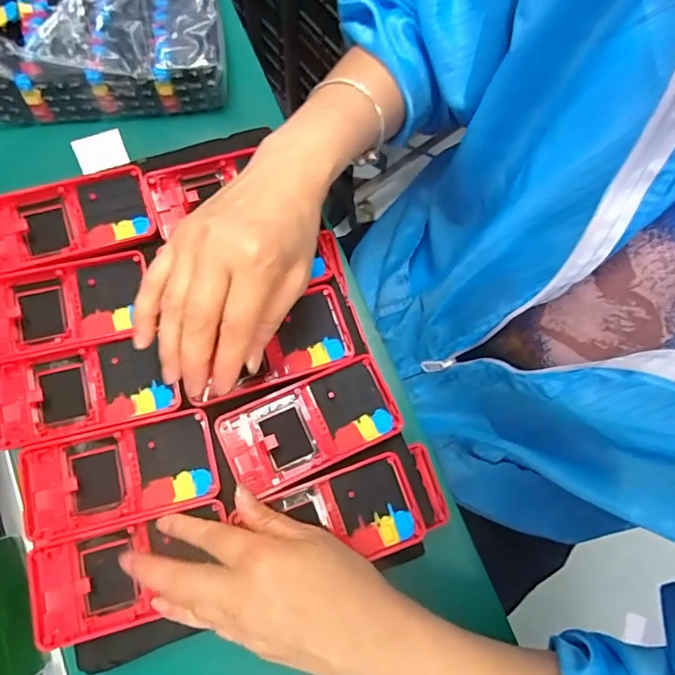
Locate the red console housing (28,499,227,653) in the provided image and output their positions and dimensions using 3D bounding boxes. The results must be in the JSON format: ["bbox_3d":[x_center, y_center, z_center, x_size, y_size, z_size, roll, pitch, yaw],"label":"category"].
[{"bbox_3d":[-0.131,0.149,0.326,0.123,0.017,0.060,-14,75,-6],"label":"red console housing"}]

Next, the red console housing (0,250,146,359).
[{"bbox_3d":[-0.198,-0.023,0.363,0.120,0.011,0.061,-13,76,-7],"label":"red console housing"}]

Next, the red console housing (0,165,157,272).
[{"bbox_3d":[-0.203,-0.088,0.382,0.124,0.011,0.062,-17,77,-8],"label":"red console housing"}]

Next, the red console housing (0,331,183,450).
[{"bbox_3d":[-0.176,0.034,0.351,0.122,0.011,0.059,-13,76,-7],"label":"red console housing"}]

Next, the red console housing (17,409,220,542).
[{"bbox_3d":[-0.145,0.090,0.338,0.124,0.012,0.062,-13,76,-7],"label":"red console housing"}]

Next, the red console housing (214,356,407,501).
[{"bbox_3d":[-0.019,0.061,0.360,0.120,0.017,0.061,-23,78,-9],"label":"red console housing"}]

